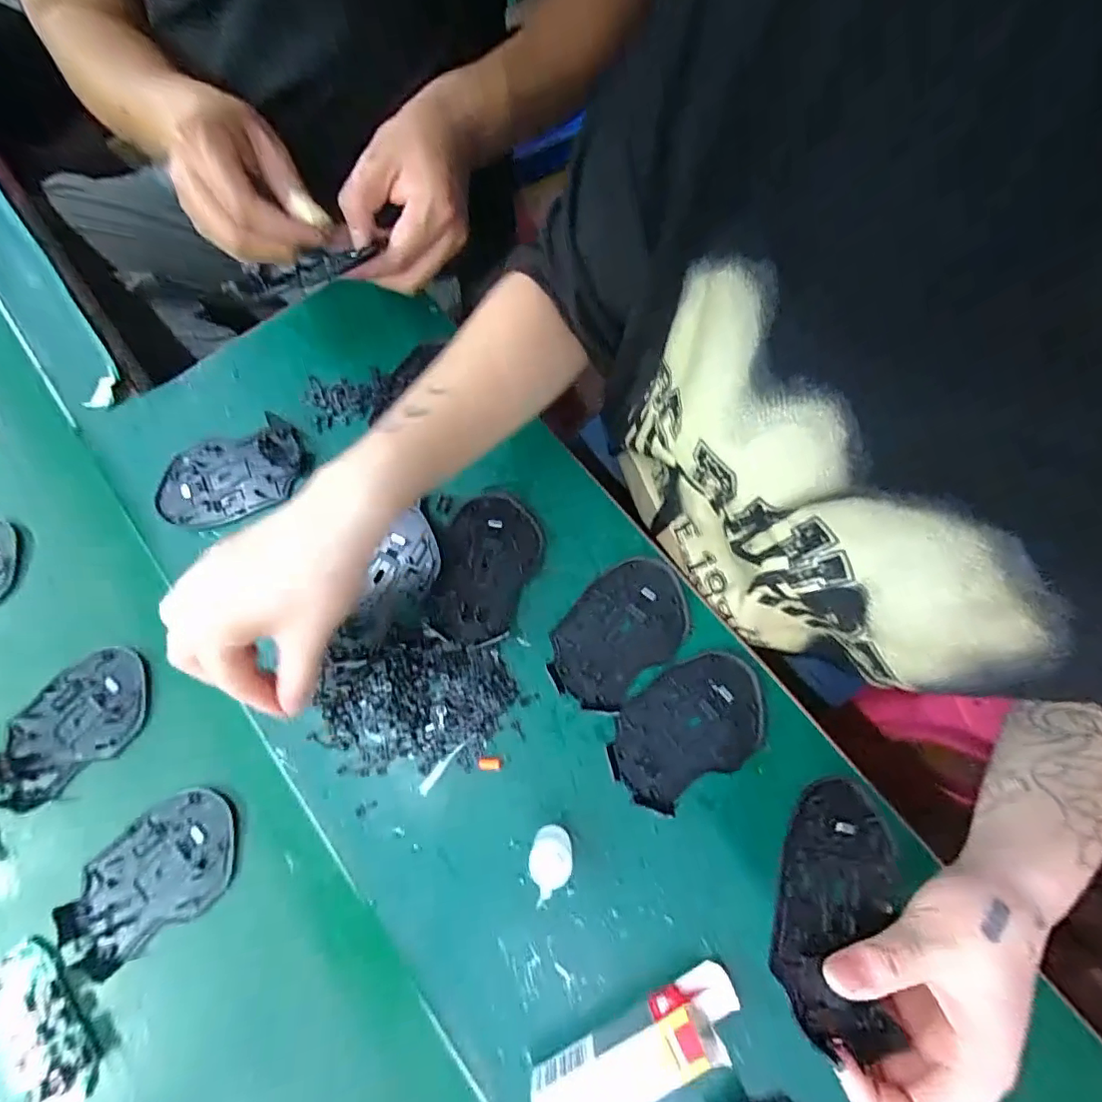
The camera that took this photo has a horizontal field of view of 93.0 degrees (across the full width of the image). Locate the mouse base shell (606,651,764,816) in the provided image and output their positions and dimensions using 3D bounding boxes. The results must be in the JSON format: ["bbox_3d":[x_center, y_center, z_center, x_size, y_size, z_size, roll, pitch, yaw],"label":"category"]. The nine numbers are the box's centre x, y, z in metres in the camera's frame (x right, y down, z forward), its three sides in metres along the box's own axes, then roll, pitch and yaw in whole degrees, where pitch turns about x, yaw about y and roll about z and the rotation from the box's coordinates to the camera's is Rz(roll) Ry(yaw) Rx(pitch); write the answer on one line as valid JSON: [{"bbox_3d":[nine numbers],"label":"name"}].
[{"bbox_3d":[0.092,0.118,0.351,0.112,0.012,0.072,-36,76,-8],"label":"mouse base shell"}]

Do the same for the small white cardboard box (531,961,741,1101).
[{"bbox_3d":[0.050,0.282,0.294,0.122,0.035,0.031,-24,75,-5],"label":"small white cardboard box"}]

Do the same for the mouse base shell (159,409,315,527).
[{"bbox_3d":[-0.249,-0.060,0.409,0.116,0.008,0.069,-25,75,-5],"label":"mouse base shell"}]

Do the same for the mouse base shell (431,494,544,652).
[{"bbox_3d":[-0.049,0.011,0.382,0.068,0.013,0.111,20,76,7],"label":"mouse base shell"}]

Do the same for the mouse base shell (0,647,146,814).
[{"bbox_3d":[-0.340,0.123,0.367,0.116,0.010,0.071,-36,76,-8],"label":"mouse base shell"}]

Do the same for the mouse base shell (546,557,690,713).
[{"bbox_3d":[0.050,0.057,0.373,0.070,0.007,0.112,42,80,12],"label":"mouse base shell"}]

